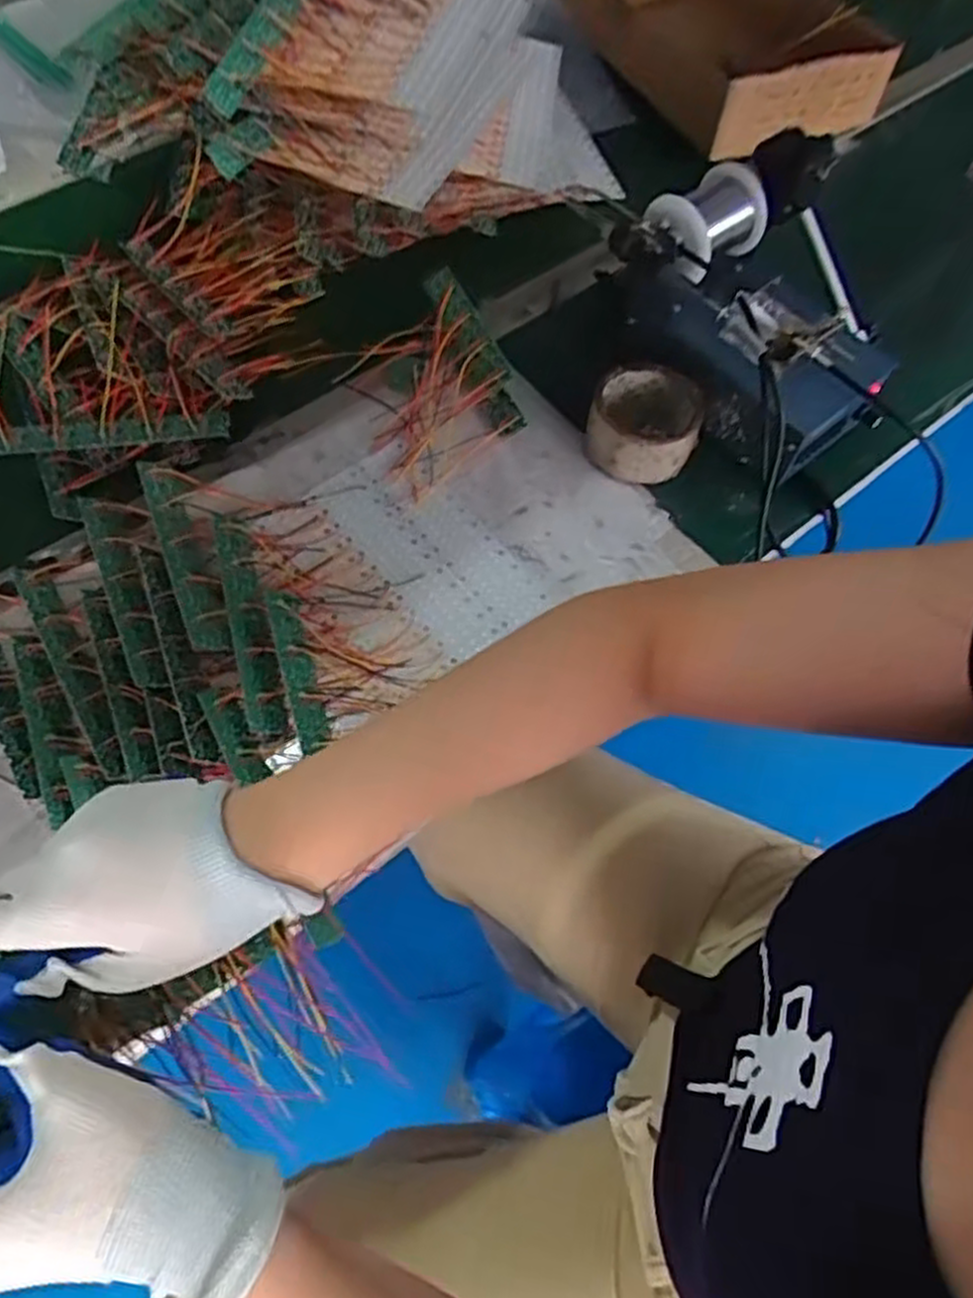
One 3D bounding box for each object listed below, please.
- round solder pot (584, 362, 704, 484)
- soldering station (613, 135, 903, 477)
[{"bbox_3d":[0.123,-0.178,0.628,0.084,0.044,0.082,1,64,-1],"label":"round solder pot"},{"bbox_3d":[0.211,-0.253,0.608,0.154,0.140,0.201,-32,67,-16],"label":"soldering station"}]

